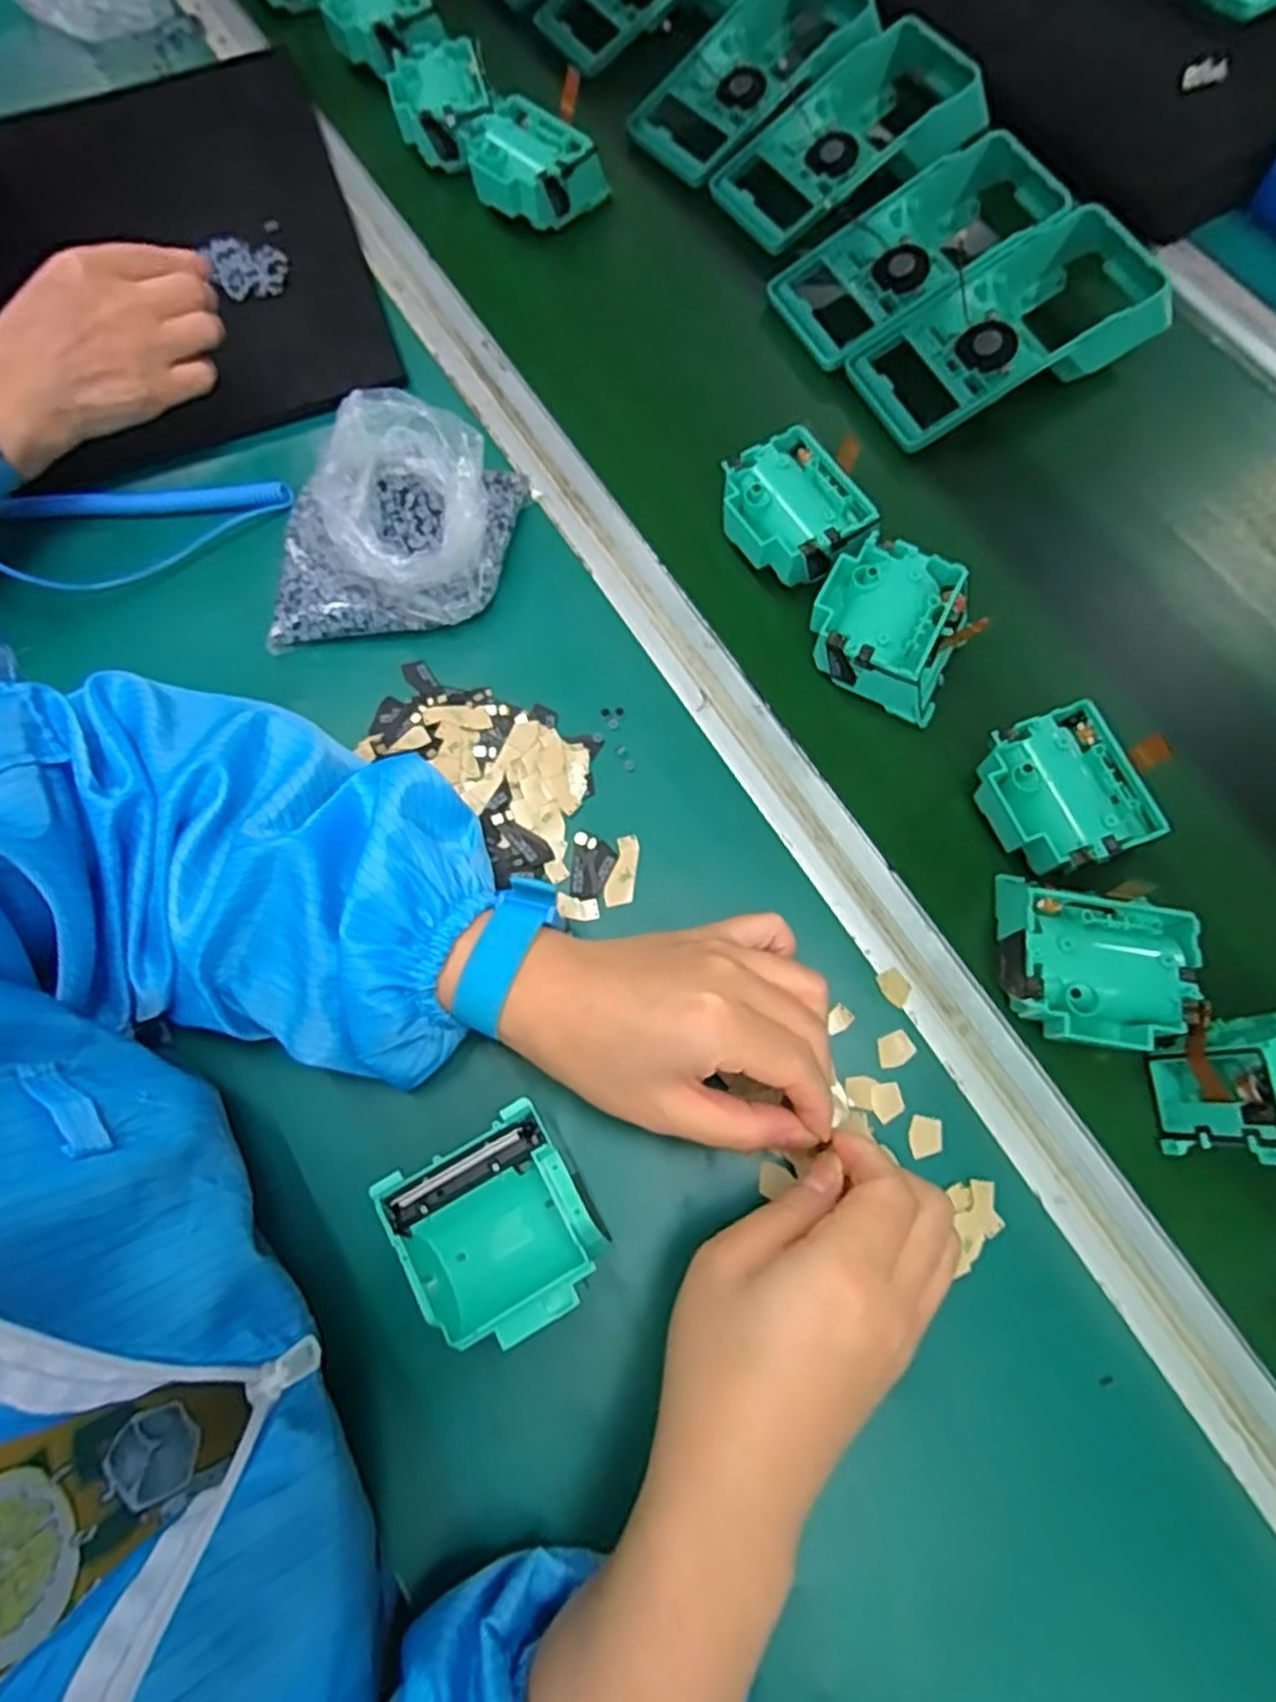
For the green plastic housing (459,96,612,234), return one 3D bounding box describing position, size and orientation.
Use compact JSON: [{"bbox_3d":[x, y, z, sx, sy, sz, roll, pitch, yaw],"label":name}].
[{"bbox_3d":[-0.077,-0.471,0.540,0.084,0.038,0.069,41,76,13],"label":"green plastic housing"}]

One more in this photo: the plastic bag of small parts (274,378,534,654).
[{"bbox_3d":[-0.134,-0.190,0.434,0.129,0.052,0.147,1,71,1],"label":"plastic bag of small parts"}]

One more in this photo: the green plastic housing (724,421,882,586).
[{"bbox_3d":[0.086,-0.186,0.441,0.066,0.039,0.077,-30,74,-9],"label":"green plastic housing"}]

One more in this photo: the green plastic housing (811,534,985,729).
[{"bbox_3d":[0.134,-0.116,0.421,0.079,0.045,0.074,26,73,9],"label":"green plastic housing"}]

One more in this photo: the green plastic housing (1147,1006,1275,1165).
[{"bbox_3d":[0.262,0.094,0.326,0.067,0.075,0.052,-11,71,-3],"label":"green plastic housing"}]

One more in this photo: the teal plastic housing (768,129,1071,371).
[{"bbox_3d":[0.184,-0.390,0.504,0.197,0.045,0.087,-27,73,-8],"label":"teal plastic housing"}]

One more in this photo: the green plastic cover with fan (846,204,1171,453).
[{"bbox_3d":[0.231,-0.322,0.484,0.193,0.048,0.094,-24,73,-7],"label":"green plastic cover with fan"}]

